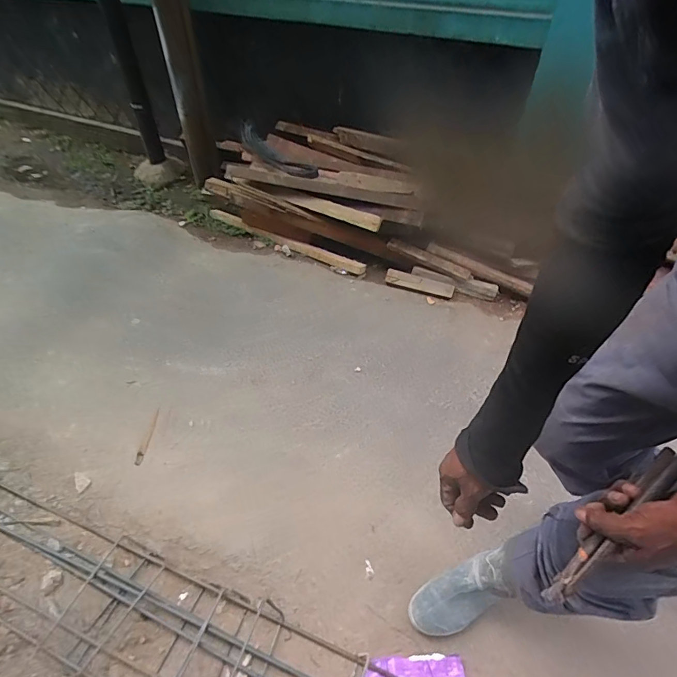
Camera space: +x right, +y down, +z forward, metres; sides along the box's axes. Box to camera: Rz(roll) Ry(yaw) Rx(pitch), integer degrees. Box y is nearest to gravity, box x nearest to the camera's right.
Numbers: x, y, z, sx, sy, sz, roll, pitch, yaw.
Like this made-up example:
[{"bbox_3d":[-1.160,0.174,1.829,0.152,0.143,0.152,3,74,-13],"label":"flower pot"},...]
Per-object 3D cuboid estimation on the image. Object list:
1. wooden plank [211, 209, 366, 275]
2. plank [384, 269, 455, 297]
[{"bbox_3d":[-0.257,-0.447,1.800,0.845,0.036,0.073,26,52,21],"label":"wooden plank"},{"bbox_3d":[0.316,-0.215,1.592,0.261,0.028,0.057,18,88,13],"label":"plank"}]

